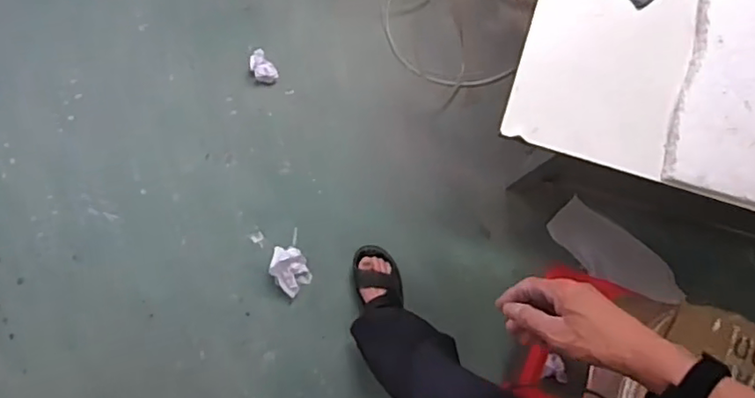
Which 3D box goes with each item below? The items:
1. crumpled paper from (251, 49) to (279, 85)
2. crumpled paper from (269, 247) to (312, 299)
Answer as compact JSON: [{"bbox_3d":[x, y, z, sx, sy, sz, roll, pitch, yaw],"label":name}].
[{"bbox_3d":[-0.284,-0.323,1.499,0.058,0.033,0.083,-35,86,-3],"label":"crumpled paper"},{"bbox_3d":[-0.206,0.163,1.423,0.085,0.079,0.115,-35,86,-3],"label":"crumpled paper"}]

